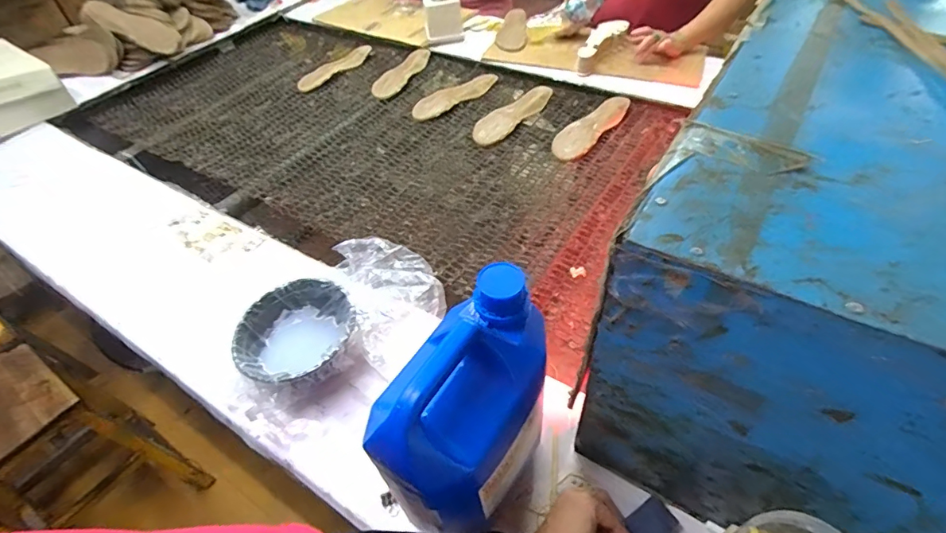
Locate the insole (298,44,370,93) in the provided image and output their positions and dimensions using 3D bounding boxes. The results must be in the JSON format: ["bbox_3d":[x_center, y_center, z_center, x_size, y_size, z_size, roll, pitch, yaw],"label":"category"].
[{"bbox_3d":[-0.409,-0.590,1.399,0.089,0.013,0.278,30,57,28],"label":"insole"}]

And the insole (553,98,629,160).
[{"bbox_3d":[0.262,-0.314,1.063,0.083,0.013,0.252,31,62,30],"label":"insole"}]

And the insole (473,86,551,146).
[{"bbox_3d":[0.089,-0.370,1.137,0.091,0.021,0.258,33,59,30],"label":"insole"}]

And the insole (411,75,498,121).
[{"bbox_3d":[-0.044,-0.444,1.220,0.258,0.023,0.074,-35,54,-23],"label":"insole"}]

